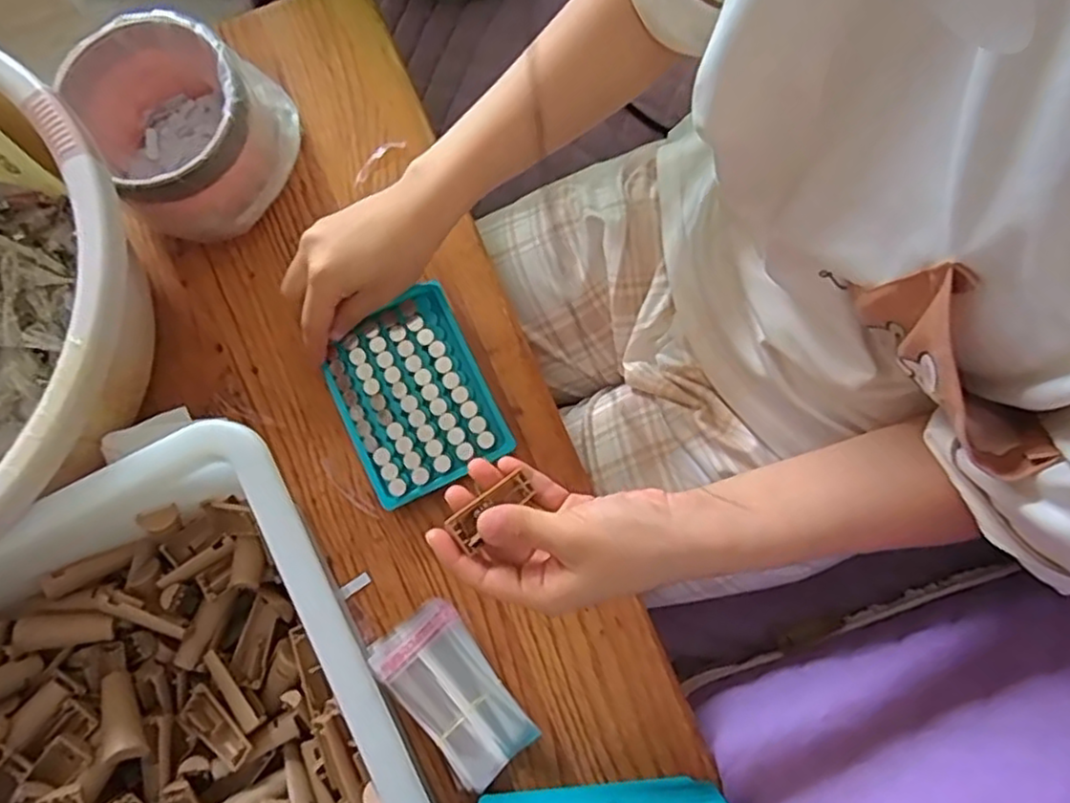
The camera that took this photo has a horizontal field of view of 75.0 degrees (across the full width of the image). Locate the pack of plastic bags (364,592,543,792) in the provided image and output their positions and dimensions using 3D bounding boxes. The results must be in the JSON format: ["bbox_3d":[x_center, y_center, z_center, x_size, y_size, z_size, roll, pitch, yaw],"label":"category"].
[{"bbox_3d":[-0.051,0.183,0.442,0.059,0.021,0.108,-39,80,-6],"label":"pack of plastic bags"}]

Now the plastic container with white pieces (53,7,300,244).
[{"bbox_3d":[-0.232,-0.188,0.473,0.122,0.079,0.121,-38,80,-6],"label":"plastic container with white pieces"}]

